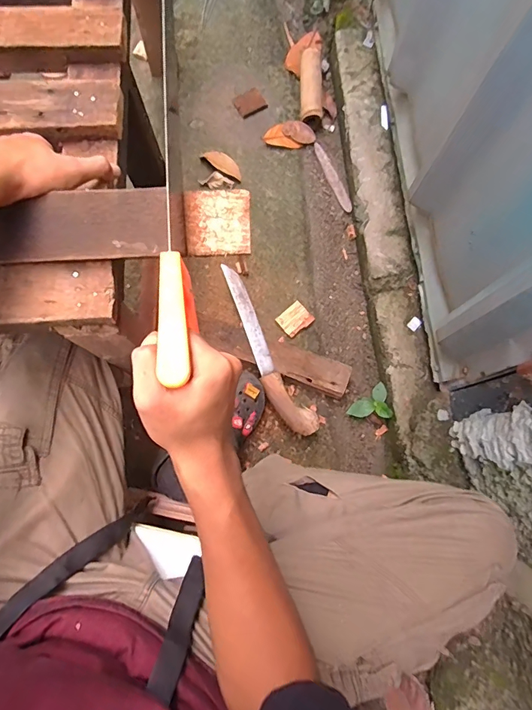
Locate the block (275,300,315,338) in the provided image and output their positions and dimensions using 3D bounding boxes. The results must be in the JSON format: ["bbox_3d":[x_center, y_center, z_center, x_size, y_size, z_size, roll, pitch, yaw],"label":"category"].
[{"bbox_3d":[0.058,-0.072,0.848,0.062,0.017,0.054,-39,81,-10],"label":"block"}]

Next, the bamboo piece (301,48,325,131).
[{"bbox_3d":[0.108,-0.625,0.978,0.052,0.047,0.196,1,77,-2],"label":"bamboo piece"}]

